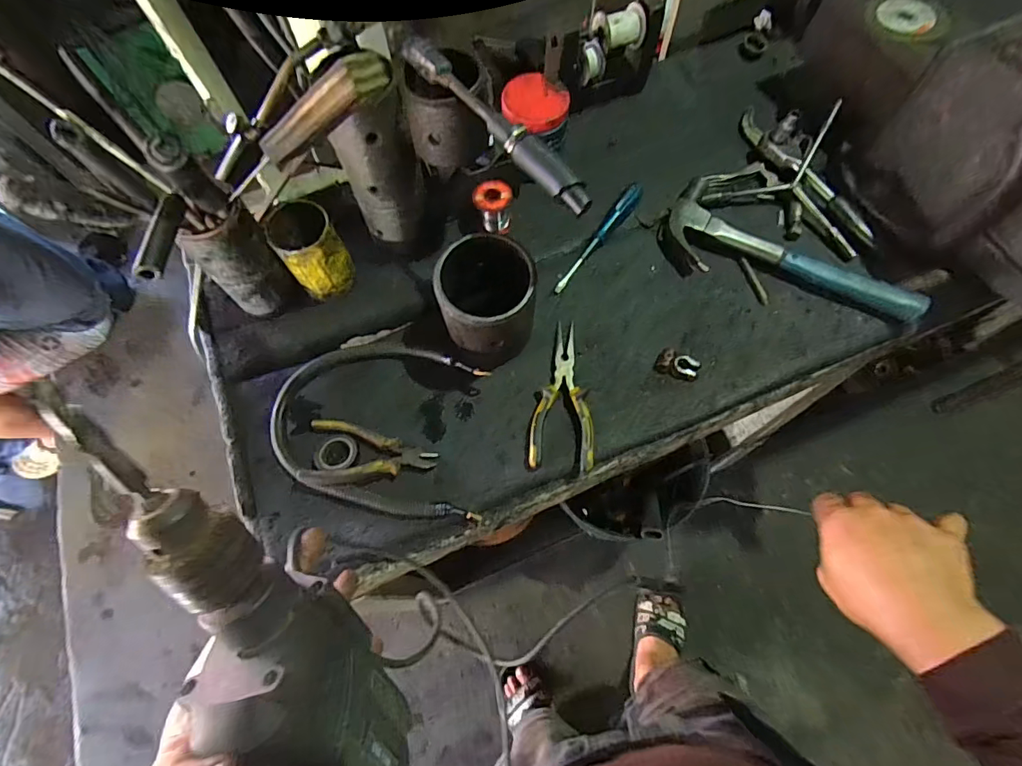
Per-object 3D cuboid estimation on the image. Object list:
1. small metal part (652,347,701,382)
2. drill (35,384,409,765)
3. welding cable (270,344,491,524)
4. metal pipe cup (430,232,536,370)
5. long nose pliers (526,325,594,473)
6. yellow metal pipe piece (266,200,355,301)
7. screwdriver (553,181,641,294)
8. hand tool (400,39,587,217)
[{"bbox_3d":[0.212,-0.023,0.602,0.054,0.024,0.028,17,69,9],"label":"small metal part"},{"bbox_3d":[-0.110,0.190,0.244,0.069,0.127,0.354,-16,94,-5],"label":"drill"},{"bbox_3d":[-0.164,0.047,0.588,0.259,0.029,0.205,11,68,7],"label":"welding cable"},{"bbox_3d":[-0.028,-0.106,0.576,0.109,0.144,0.133,-4,67,0],"label":"metal pipe cup"},{"bbox_3d":[0.063,0.015,0.597,0.077,0.015,0.188,2,67,3],"label":"long nose pliers"},{"bbox_3d":[-0.255,-0.167,0.609,0.078,0.103,0.079,-40,72,-14],"label":"yellow metal pipe piece"},{"bbox_3d":[0.120,-0.197,0.658,0.025,0.021,0.186,36,86,15],"label":"screwdriver"},{"bbox_3d":[-0.017,-0.246,0.448,0.030,0.039,0.246,-41,72,-14],"label":"hand tool"}]

